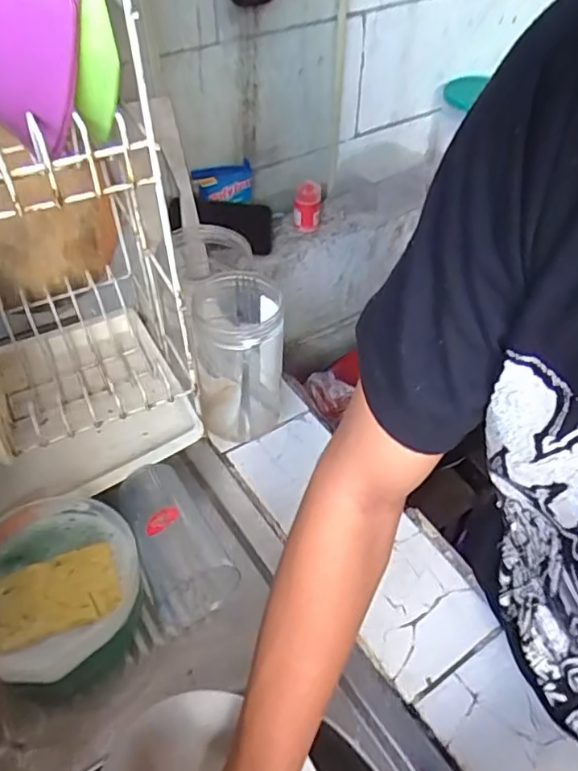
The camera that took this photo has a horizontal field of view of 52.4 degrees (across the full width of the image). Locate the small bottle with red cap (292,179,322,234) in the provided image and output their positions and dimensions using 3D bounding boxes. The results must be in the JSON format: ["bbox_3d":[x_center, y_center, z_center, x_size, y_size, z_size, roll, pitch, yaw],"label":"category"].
[{"bbox_3d":[0.030,-0.282,0.942,0.043,0.082,0.045,3,46,0],"label":"small bottle with red cap"}]

